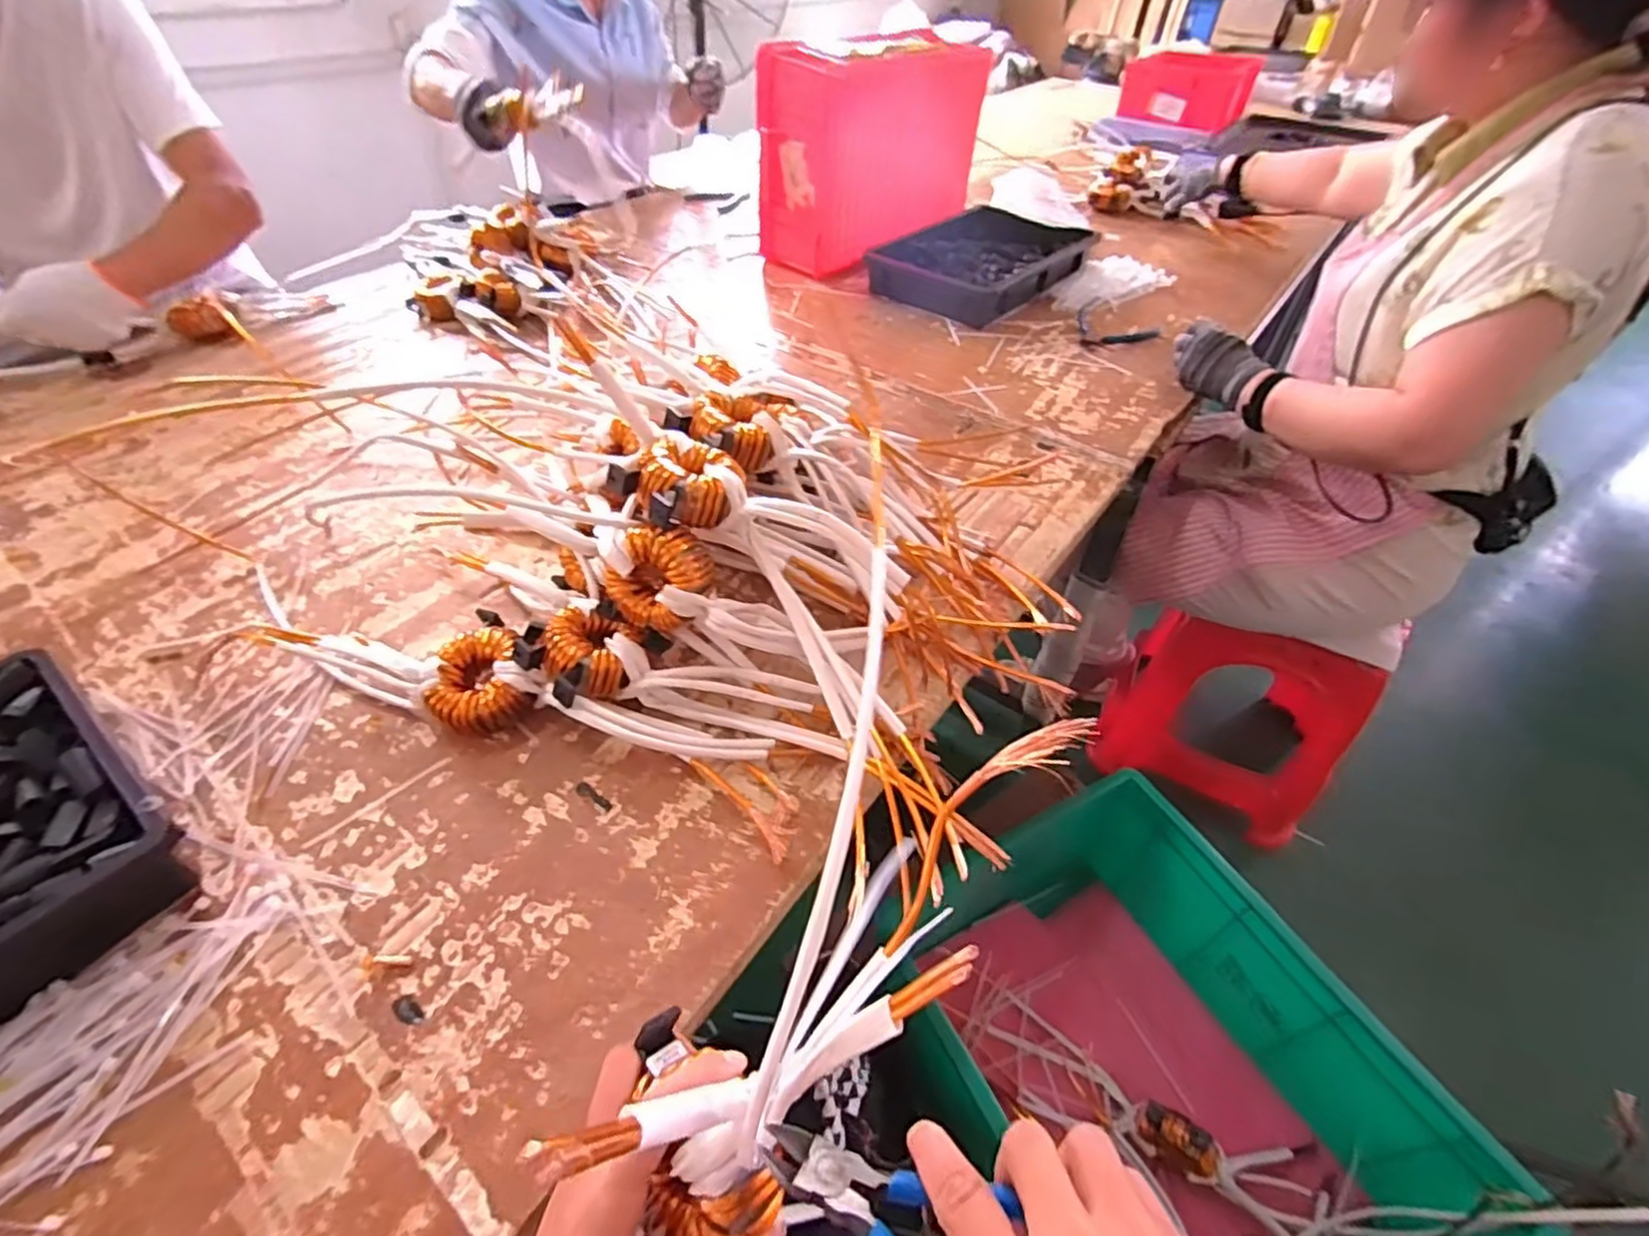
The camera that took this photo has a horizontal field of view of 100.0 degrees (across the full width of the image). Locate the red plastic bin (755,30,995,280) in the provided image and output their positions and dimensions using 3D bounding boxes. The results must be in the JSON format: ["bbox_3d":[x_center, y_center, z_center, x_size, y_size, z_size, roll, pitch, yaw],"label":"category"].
[{"bbox_3d":[0.077,-0.755,1.120,0.181,0.269,0.346,33,54,27],"label":"red plastic bin"}]

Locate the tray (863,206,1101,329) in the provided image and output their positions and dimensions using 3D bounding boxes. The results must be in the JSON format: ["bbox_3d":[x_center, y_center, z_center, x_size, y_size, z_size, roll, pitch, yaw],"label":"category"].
[{"bbox_3d":[0.257,-0.602,1.164,0.268,0.058,0.345,32,53,27],"label":"tray"}]

